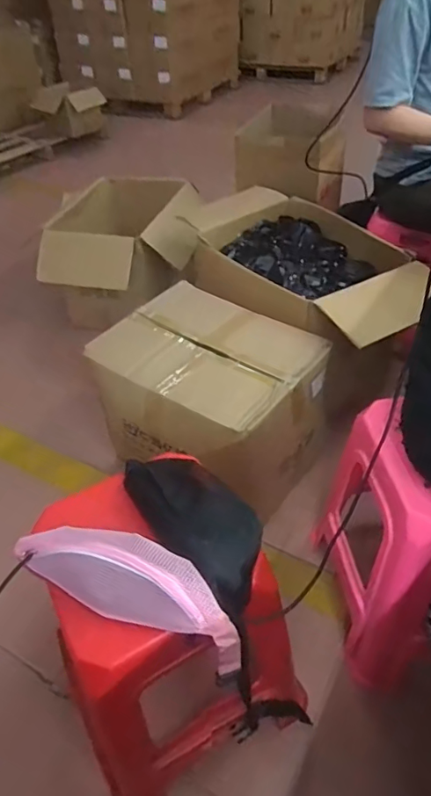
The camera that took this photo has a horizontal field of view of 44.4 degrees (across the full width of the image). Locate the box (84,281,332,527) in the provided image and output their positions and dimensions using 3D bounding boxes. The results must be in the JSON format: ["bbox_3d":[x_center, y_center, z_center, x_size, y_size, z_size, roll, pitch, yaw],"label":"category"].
[{"bbox_3d":[-0.014,0.008,1.414,0.580,0.342,0.419,25,50,30],"label":"box"}]

